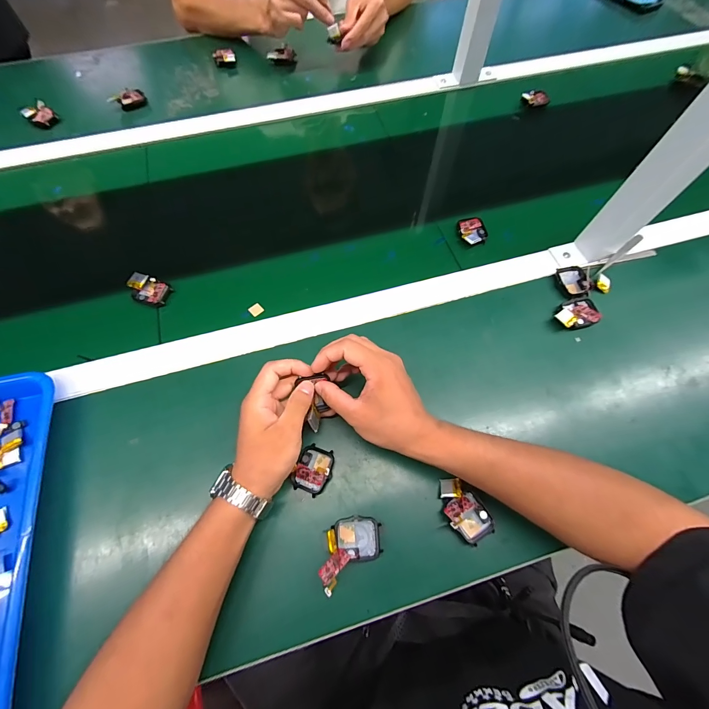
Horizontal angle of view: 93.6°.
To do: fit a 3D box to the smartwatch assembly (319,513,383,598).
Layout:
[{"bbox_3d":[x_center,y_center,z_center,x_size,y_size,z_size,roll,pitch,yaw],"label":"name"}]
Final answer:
[{"bbox_3d":[-0.006,0.184,0.320,0.067,0.020,0.045,-28,70,-11],"label":"smartwatch assembly"}]

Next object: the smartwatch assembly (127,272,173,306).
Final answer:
[{"bbox_3d":[-0.274,-0.086,0.443,0.049,0.018,0.038,15,68,6],"label":"smartwatch assembly"}]

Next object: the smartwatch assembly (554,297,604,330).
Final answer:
[{"bbox_3d":[0.288,-0.055,0.428,0.056,0.013,0.038,-14,68,-6],"label":"smartwatch assembly"}]

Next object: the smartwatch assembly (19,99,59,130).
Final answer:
[{"bbox_3d":[-0.557,-0.423,0.592,0.038,0.032,0.042,36,72,14],"label":"smartwatch assembly"}]

